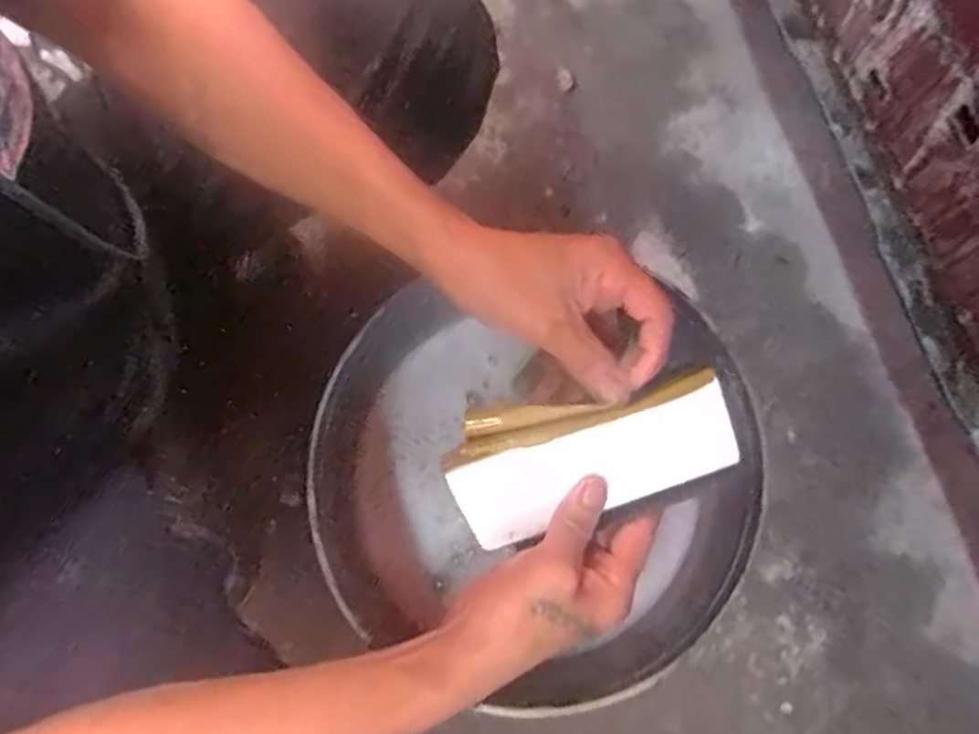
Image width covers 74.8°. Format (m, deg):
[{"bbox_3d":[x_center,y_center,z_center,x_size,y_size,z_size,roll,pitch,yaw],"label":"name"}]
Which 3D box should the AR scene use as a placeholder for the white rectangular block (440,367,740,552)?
[{"bbox_3d":[0.058,0.051,0.380,0.161,0.030,0.082,-16,111,4],"label":"white rectangular block"}]

